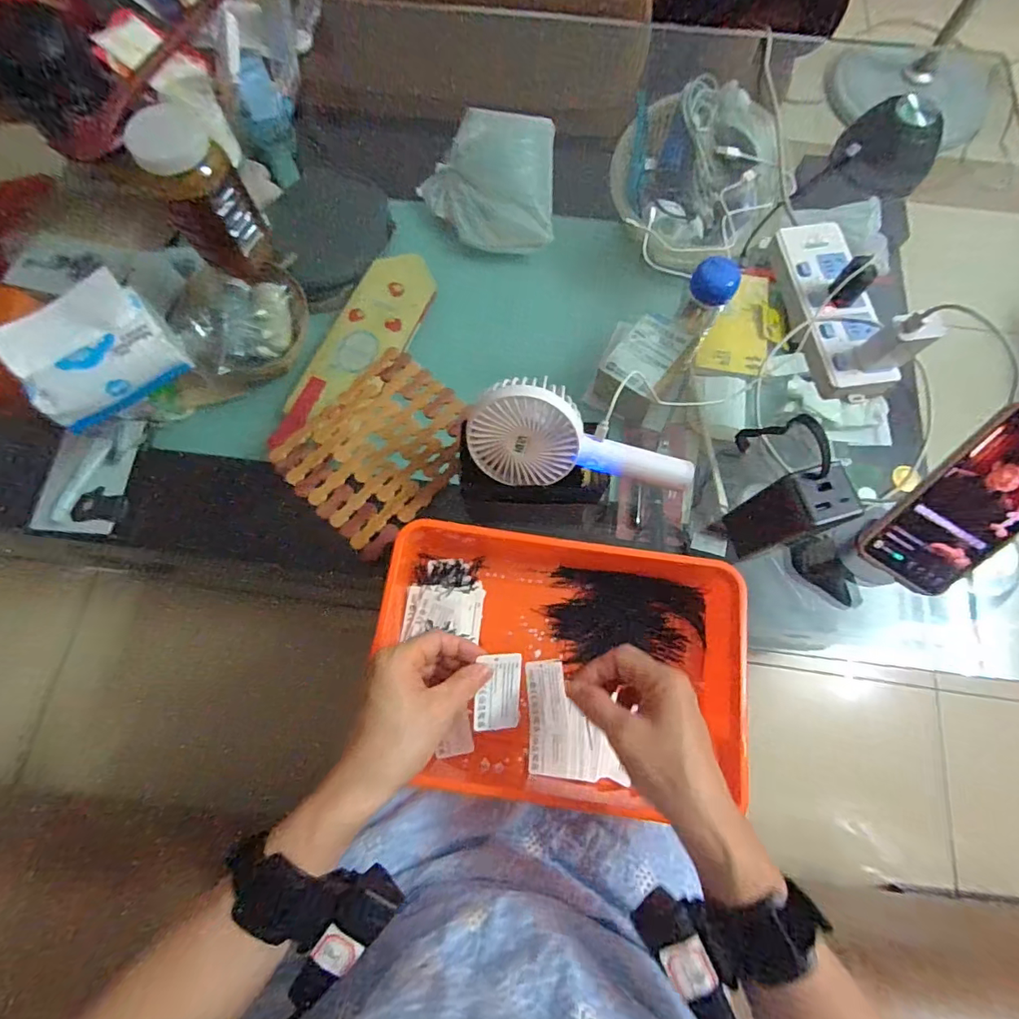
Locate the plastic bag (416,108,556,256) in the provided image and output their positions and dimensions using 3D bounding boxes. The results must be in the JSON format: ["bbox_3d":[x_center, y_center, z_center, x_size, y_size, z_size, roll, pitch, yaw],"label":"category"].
[{"bbox_3d":[-0.036,-0.514,0.809,0.214,0.080,0.190,4,74,-1],"label":"plastic bag"}]

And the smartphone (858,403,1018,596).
[{"bbox_3d":[0.379,-0.003,0.413,0.081,0.011,0.162,36,120,10],"label":"smartphone"}]

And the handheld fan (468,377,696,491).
[{"bbox_3d":[0.061,-0.065,0.440,0.191,0.094,0.031,2,41,6],"label":"handheld fan"}]

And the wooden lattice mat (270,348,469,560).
[{"bbox_3d":[-0.134,-0.067,0.535,0.153,0.011,0.190,39,76,9],"label":"wooden lattice mat"}]

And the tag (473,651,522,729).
[{"bbox_3d":[-0.009,0.140,0.388,0.034,0.004,0.061,1,99,-7],"label":"tag"}]

